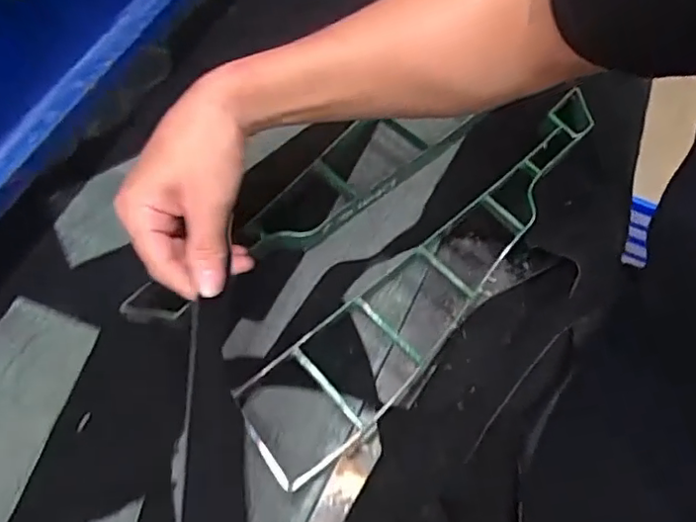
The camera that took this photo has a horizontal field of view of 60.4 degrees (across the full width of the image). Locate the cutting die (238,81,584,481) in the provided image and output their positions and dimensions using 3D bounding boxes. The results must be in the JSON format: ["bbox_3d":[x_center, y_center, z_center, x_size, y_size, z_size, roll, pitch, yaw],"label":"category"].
[{"bbox_3d":[0.093,0.007,0.549,0.470,0.052,0.093,-40,72,-20],"label":"cutting die"}]

